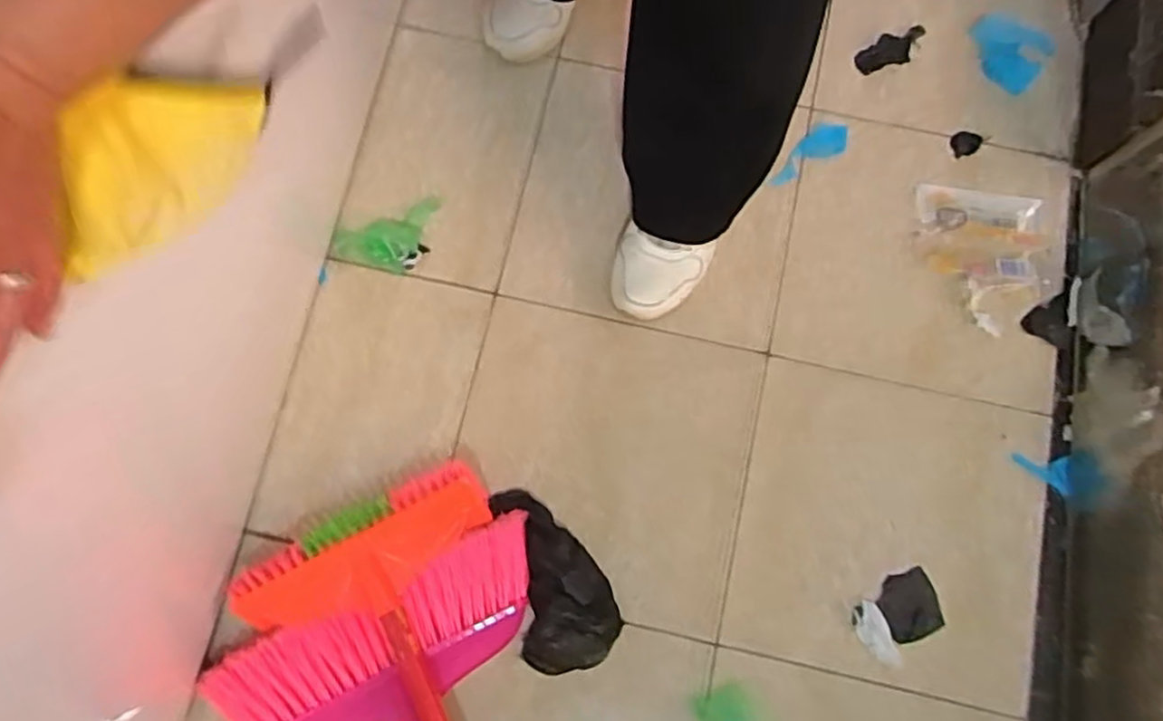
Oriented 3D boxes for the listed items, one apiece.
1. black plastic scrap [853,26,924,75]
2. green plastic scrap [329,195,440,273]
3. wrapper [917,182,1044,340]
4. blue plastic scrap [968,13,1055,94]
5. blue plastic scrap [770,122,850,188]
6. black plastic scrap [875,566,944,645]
[{"bbox_3d":[0.361,-0.366,0.852,0.081,0.022,0.041,-16,77,-2],"label":"black plastic scrap"},{"bbox_3d":[-0.207,-0.129,0.799,0.124,0.021,0.068,-26,78,-5],"label":"green plastic scrap"},{"bbox_3d":[0.432,-0.116,0.790,0.131,0.010,0.162,12,77,4],"label":"wrapper"},{"bbox_3d":[0.505,-0.373,0.850,0.099,0.039,0.090,41,81,10],"label":"blue plastic scrap"},{"bbox_3d":[0.258,-0.241,0.833,0.103,0.009,0.041,-26,78,-5],"label":"blue plastic scrap"},{"bbox_3d":[0.319,0.238,0.707,0.057,0.007,0.059,-25,78,-4],"label":"black plastic scrap"}]

